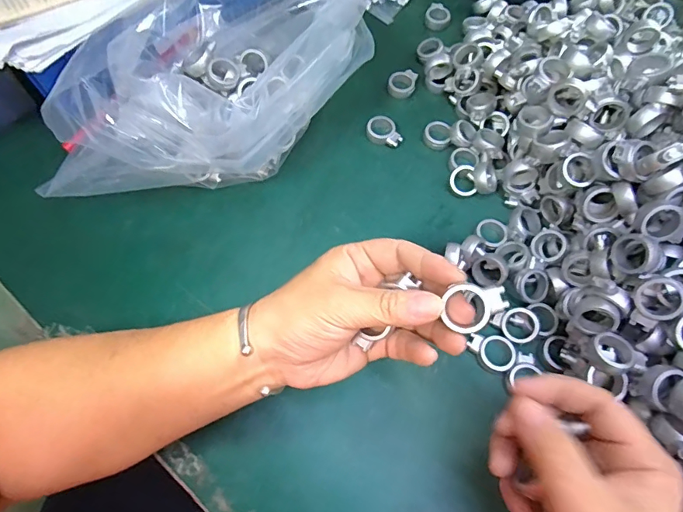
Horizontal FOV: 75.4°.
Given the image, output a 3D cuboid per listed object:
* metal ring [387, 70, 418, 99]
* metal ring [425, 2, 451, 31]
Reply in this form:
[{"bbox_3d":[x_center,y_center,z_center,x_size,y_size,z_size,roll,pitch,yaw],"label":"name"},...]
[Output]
[{"bbox_3d":[0.059,-0.168,0.426,0.027,0.010,0.031,11,65,4],"label":"metal ring"},{"bbox_3d":[0.103,-0.255,0.470,0.026,0.011,0.030,21,66,9],"label":"metal ring"}]

